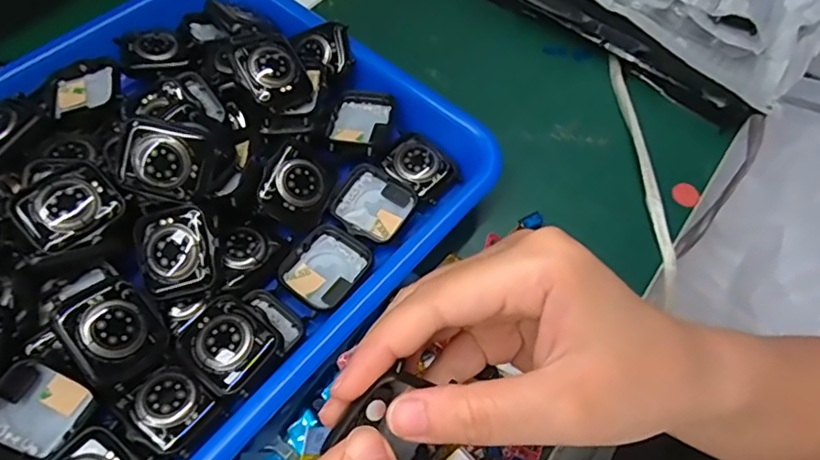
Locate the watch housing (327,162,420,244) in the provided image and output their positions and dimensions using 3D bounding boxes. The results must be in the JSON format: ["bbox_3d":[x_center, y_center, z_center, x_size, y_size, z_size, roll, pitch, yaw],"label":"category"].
[{"bbox_3d":[-0.021,-0.014,0.305,0.040,0.008,0.039,33,63,14],"label":"watch housing"}]

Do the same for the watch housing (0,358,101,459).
[{"bbox_3d":[-0.154,0.075,0.235,0.036,0.009,0.040,39,88,-18],"label":"watch housing"}]

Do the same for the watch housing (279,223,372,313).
[{"bbox_3d":[-0.043,0.019,0.287,0.035,0.008,0.042,31,63,13],"label":"watch housing"}]

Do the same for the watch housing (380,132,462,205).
[{"bbox_3d":[0.006,-0.037,0.319,0.043,0.009,0.033,39,65,17],"label":"watch housing"}]

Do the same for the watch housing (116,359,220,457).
[{"bbox_3d":[-0.103,0.075,0.241,0.034,0.007,0.032,36,64,15],"label":"watch housing"}]

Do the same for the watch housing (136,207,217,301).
[{"bbox_3d":[-0.108,0.010,0.262,0.038,0.010,0.038,-8,91,0],"label":"watch housing"}]

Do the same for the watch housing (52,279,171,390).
[{"bbox_3d":[-0.125,0.043,0.242,0.035,0.005,0.040,-39,96,-40],"label":"watch housing"}]

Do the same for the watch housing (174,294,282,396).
[{"bbox_3d":[-0.081,0.050,0.251,0.038,0.008,0.036,38,64,16],"label":"watch housing"}]

